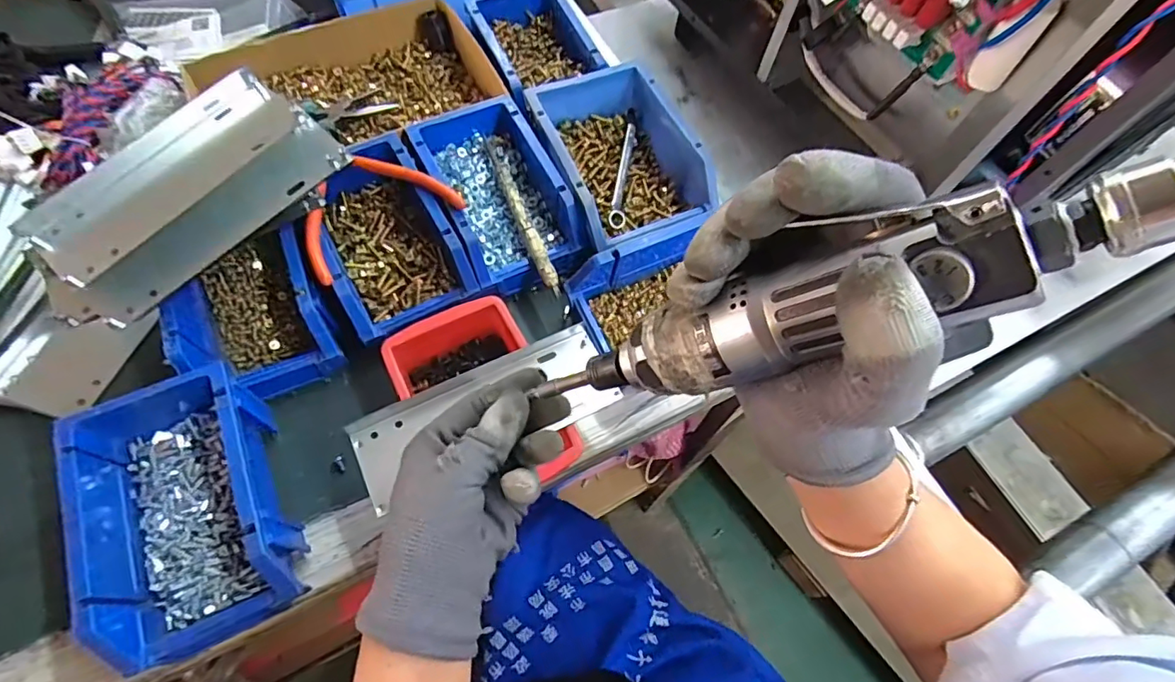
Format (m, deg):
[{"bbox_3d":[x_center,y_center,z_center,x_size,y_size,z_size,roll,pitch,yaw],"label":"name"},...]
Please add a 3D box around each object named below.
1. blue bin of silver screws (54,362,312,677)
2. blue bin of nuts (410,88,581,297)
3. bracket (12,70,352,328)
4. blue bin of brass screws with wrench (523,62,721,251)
[{"bbox_3d":[-0.259,0.106,0.355,0.099,0.068,0.169,-23,69,-13],"label":"blue bin of silver screws"},{"bbox_3d":[-0.083,-0.135,0.483,0.099,0.062,0.180,-24,69,-14],"label":"blue bin of nuts"},{"bbox_3d":[-0.283,-0.099,0.378,0.104,0.044,0.206,41,69,14],"label":"bracket"},{"bbox_3d":[0.022,-0.178,0.503,0.121,0.059,0.194,-21,68,-13],"label":"blue bin of brass screws with wrench"}]

